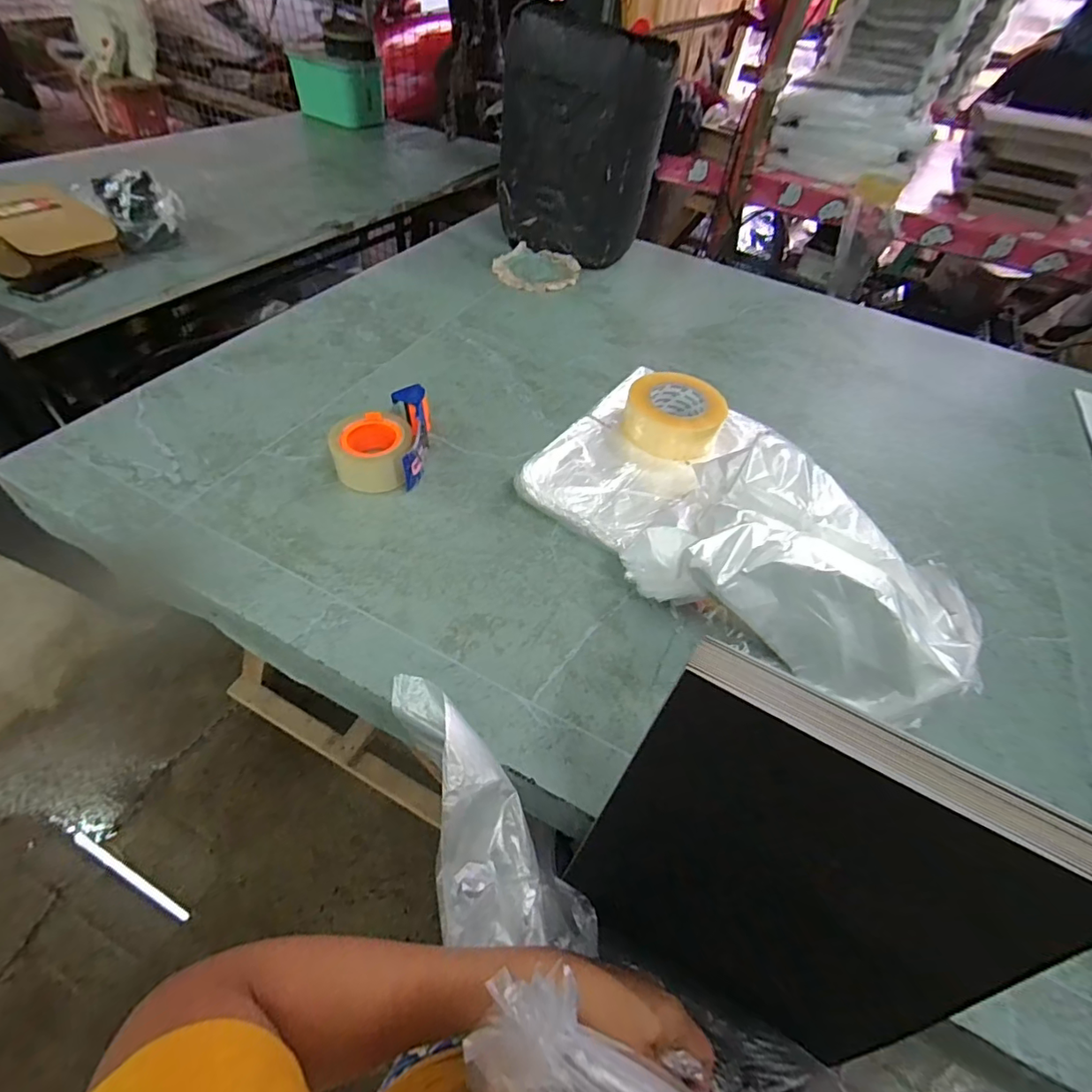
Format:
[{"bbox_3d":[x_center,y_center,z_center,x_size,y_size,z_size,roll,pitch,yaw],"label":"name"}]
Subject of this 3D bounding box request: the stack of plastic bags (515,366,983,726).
[{"bbox_3d":[0.221,-0.043,0.587,0.285,0.139,0.497,-35,62,-29],"label":"stack of plastic bags"}]

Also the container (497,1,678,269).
[{"bbox_3d":[0.062,-0.791,1.047,0.283,0.353,0.183,34,56,20],"label":"container"}]

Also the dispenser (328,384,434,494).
[{"bbox_3d":[-0.208,-0.134,0.667,0.110,0.059,0.145,1,51,-5],"label":"dispenser"}]

